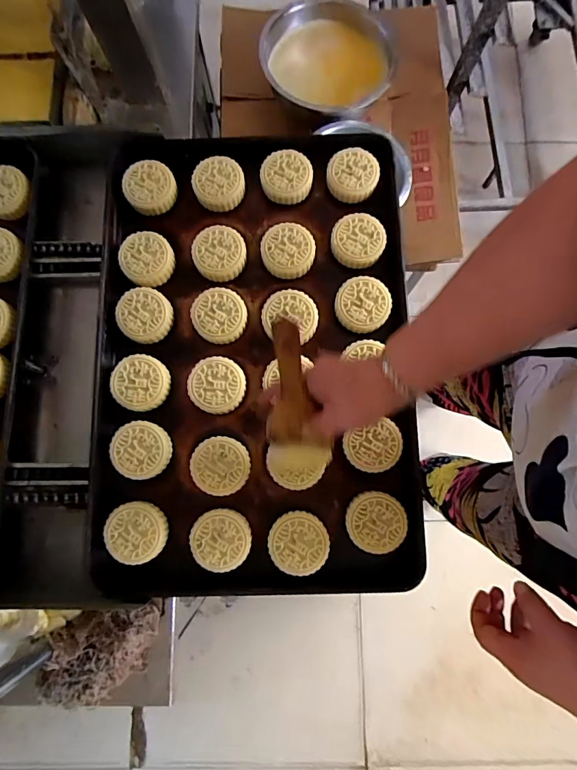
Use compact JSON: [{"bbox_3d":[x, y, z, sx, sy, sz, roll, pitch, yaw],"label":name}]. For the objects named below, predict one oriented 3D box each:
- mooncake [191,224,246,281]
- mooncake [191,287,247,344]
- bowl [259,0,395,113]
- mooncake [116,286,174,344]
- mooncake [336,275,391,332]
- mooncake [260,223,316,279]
[{"bbox_3d":[-0.094,-0.179,0.567,0.069,0.028,0.069,0,80,0],"label":"mooncake"},{"bbox_3d":[-0.092,-0.091,0.551,0.069,0.023,0.068,0,80,0],"label":"mooncake"},{"bbox_3d":[0.067,-0.553,0.737,0.215,0.094,0.233,0,80,0],"label":"bowl"},{"bbox_3d":[-0.189,-0.092,0.556,0.071,0.021,0.071,1,83,-5],"label":"mooncake"},{"bbox_3d":[0.098,-0.106,0.548,0.068,0.023,0.068,18,81,3],"label":"mooncake"},{"bbox_3d":[-0.001,-0.181,0.567,0.069,0.030,0.067,0,80,0],"label":"mooncake"}]

